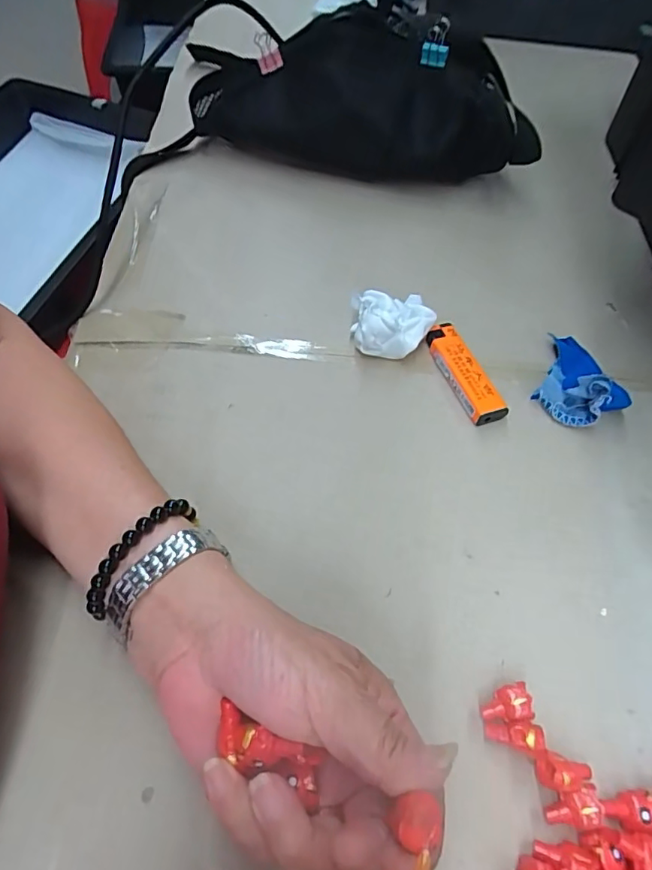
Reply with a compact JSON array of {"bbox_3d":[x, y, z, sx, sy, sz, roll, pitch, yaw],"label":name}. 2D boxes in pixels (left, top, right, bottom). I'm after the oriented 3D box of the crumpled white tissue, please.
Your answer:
[{"bbox_3d":[0.048,-0.076,0.360,0.057,0.033,0.038,-17,63,-13],"label":"crumpled white tissue"}]

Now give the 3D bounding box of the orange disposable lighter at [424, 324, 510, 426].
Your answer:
[{"bbox_3d":[0.092,-0.042,0.353,0.024,0.015,0.079,-18,63,-13],"label":"orange disposable lighter"}]

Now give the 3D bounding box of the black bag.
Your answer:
[{"bbox_3d":[0.035,-0.288,0.448,0.284,0.102,0.124,17,61,6],"label":"black bag"}]

